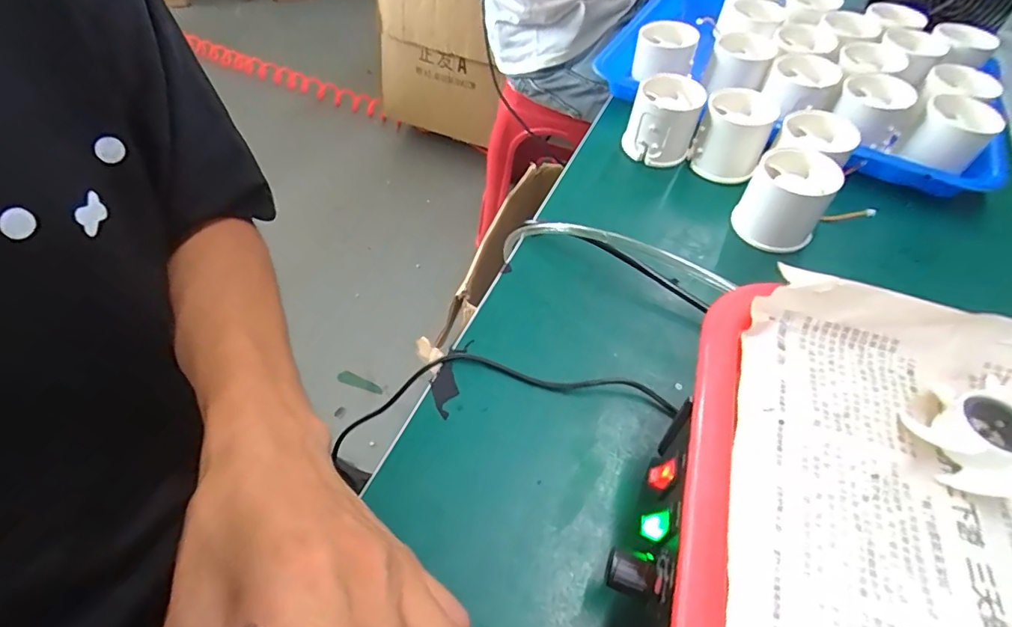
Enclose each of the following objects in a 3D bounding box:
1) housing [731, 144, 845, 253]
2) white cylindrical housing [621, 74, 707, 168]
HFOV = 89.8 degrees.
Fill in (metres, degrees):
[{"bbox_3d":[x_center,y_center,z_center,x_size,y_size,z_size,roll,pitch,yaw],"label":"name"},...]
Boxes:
[{"bbox_3d":[0.195,-0.078,0.361,0.052,0.062,0.051,1,53,-1],"label":"housing"},{"bbox_3d":[0.127,-0.154,0.416,0.052,0.060,0.052,1,53,-1],"label":"white cylindrical housing"}]

